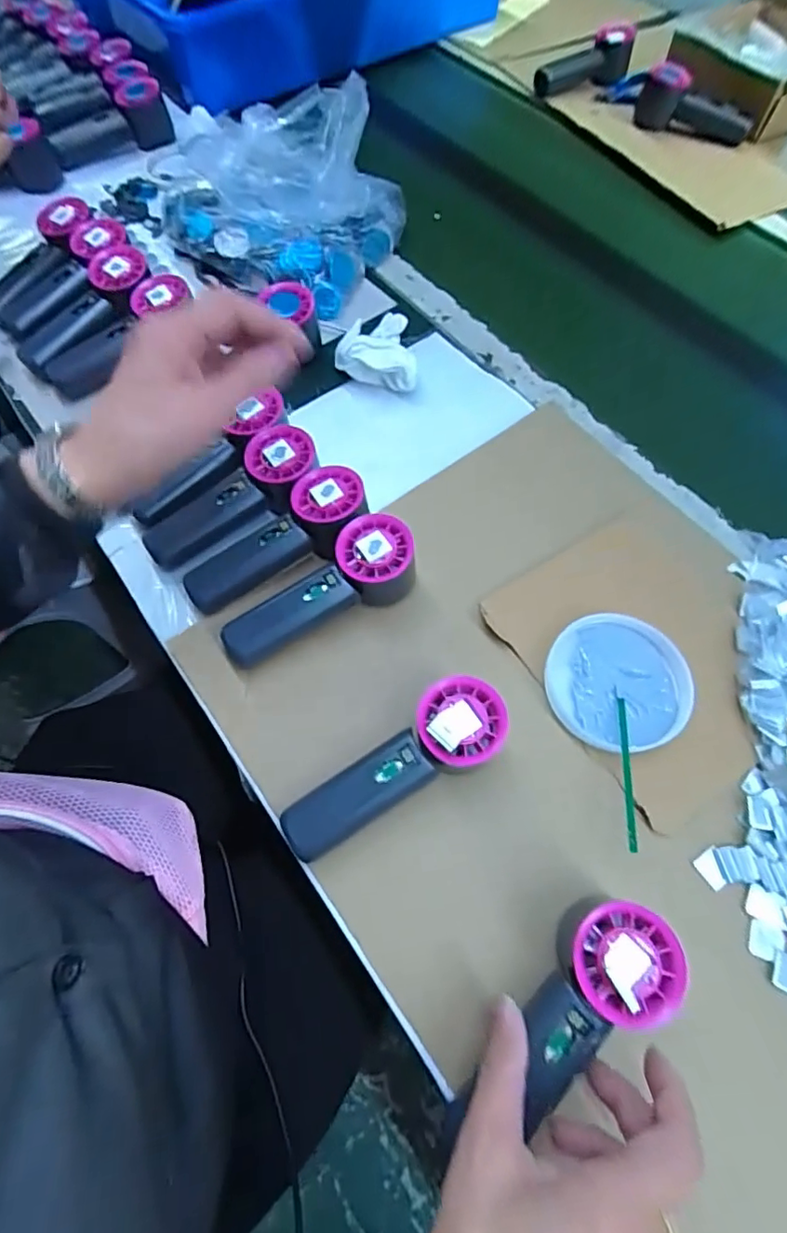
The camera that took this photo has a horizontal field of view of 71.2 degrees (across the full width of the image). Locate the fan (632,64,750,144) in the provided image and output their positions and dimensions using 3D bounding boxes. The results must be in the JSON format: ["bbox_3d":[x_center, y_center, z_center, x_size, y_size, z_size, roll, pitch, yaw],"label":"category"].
[{"bbox_3d":[0.423,-0.711,0.776,0.157,0.066,0.053,15,65,7],"label":"fan"}]

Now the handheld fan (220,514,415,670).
[{"bbox_3d":[-0.056,-0.018,0.417,0.151,0.060,0.049,-24,67,-13],"label":"handheld fan"}]

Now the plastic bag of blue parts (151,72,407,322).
[{"bbox_3d":[-0.135,-0.469,0.610,0.258,0.101,0.223,25,65,10],"label":"plastic bag of blue parts"}]

